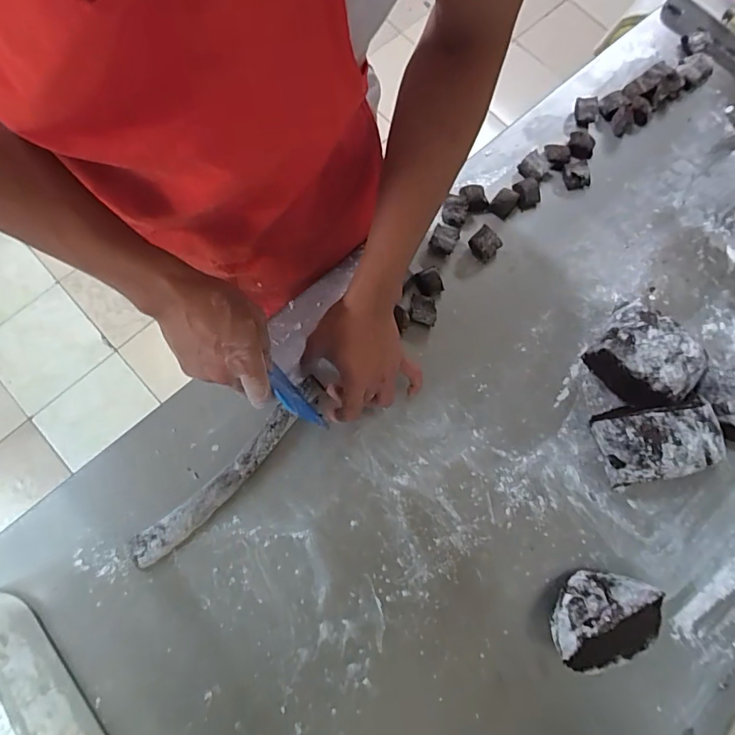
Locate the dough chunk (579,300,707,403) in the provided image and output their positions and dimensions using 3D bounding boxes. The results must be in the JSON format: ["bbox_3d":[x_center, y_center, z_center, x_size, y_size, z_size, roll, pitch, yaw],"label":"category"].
[{"bbox_3d":[0.315,-0.012,0.517,0.109,0.057,0.092,42,79,9],"label":"dough chunk"}]

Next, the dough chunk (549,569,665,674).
[{"bbox_3d":[0.236,0.245,0.453,0.119,0.050,0.075,-14,77,-5],"label":"dough chunk"}]

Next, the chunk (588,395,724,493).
[{"bbox_3d":[0.314,0.076,0.495,0.112,0.059,0.084,-15,77,-5],"label":"chunk"}]

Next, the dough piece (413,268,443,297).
[{"bbox_3d":[0.076,-0.103,0.559,0.030,0.015,0.030,-27,78,-8],"label":"dough piece"}]

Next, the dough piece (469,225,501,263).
[{"bbox_3d":[0.145,-0.150,0.564,0.036,0.024,0.031,42,79,9],"label":"dough piece"}]

